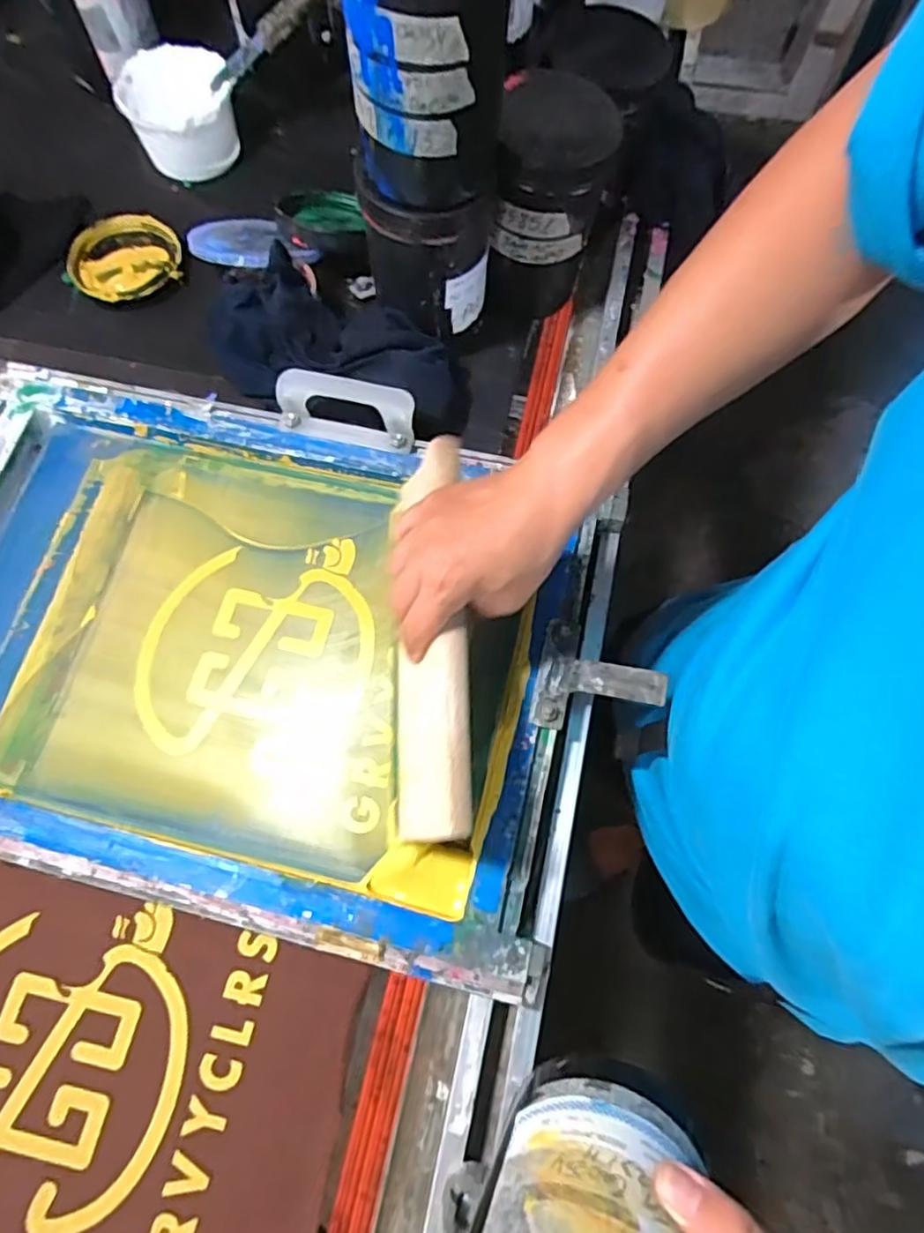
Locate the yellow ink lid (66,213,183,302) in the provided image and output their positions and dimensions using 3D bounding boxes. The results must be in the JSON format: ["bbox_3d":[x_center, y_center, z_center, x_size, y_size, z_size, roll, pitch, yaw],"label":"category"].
[{"bbox_3d":[-0.343,-0.365,0.658,0.108,0.015,0.099,0,72,0],"label":"yellow ink lid"}]

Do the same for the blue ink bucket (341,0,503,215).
[{"bbox_3d":[-0.021,-0.375,0.428,0.102,0.161,0.107,4,71,1],"label":"blue ink bucket"}]

